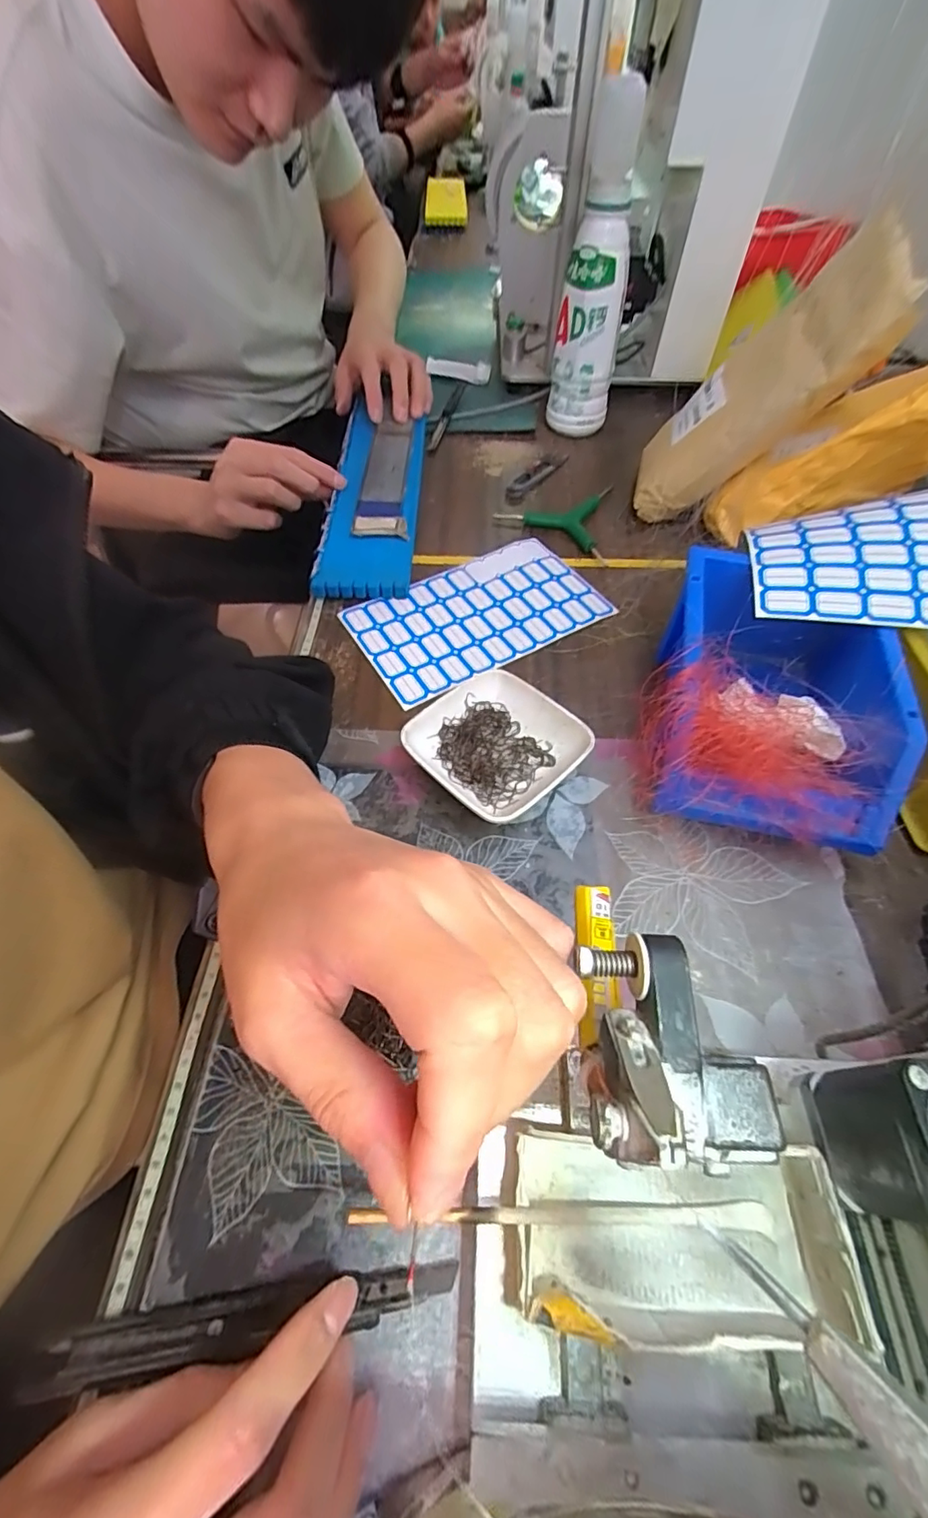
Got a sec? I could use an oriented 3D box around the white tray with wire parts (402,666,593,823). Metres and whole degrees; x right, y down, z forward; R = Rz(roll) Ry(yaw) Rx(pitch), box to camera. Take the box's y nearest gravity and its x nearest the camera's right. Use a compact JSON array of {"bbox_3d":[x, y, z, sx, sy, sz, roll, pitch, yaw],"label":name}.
[{"bbox_3d":[0.023,-0.011,0.357,0.095,0.025,0.092,33,61,21],"label":"white tray with wire parts"}]

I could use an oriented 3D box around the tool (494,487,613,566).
[{"bbox_3d":[0.086,-0.235,0.519,0.106,0.016,0.106,8,55,5],"label":"tool"}]

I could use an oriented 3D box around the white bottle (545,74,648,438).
[{"bbox_3d":[0.130,-0.463,0.544,0.066,0.236,0.058,12,56,8],"label":"white bottle"}]

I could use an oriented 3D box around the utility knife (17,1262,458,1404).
[{"bbox_3d":[-0.081,0.214,0.206,0.153,0.013,0.017,-7,55,-6],"label":"utility knife"}]

